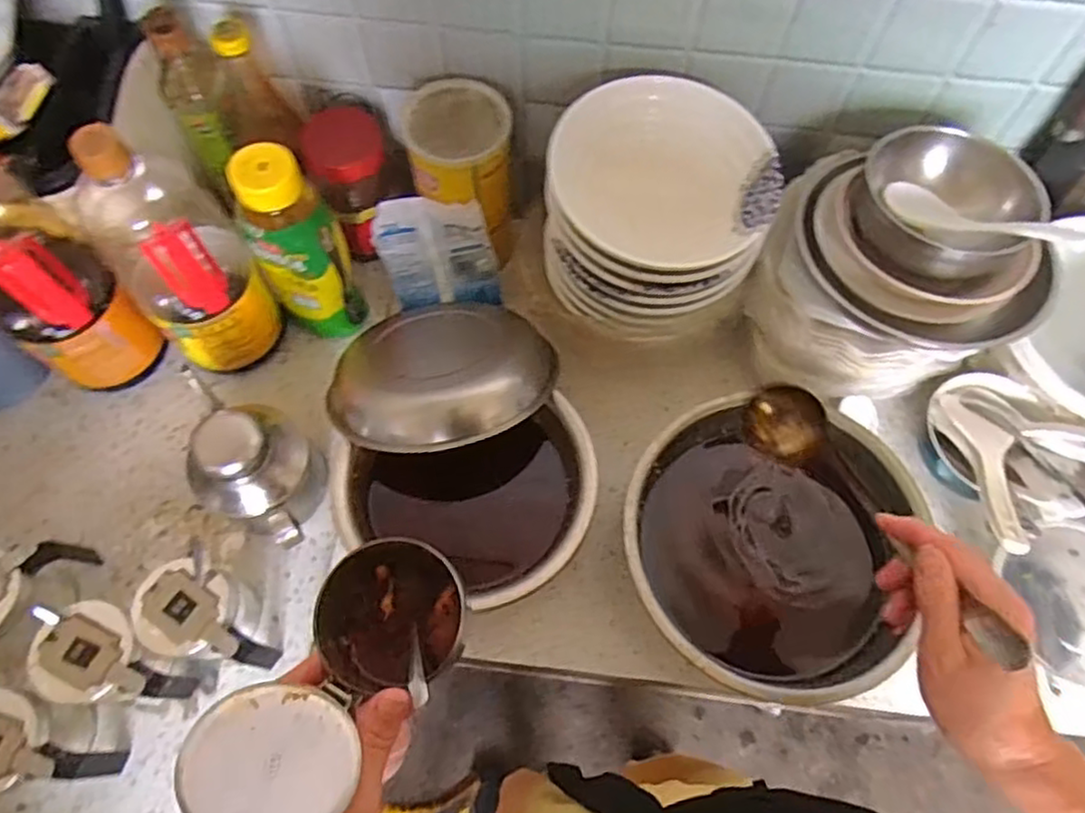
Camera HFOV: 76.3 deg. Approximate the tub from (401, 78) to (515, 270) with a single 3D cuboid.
[{"bbox_3d":[-0.076,-0.241,0.706,0.106,0.145,0.102,20,66,7],"label":"tub"}]

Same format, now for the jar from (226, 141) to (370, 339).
[{"bbox_3d":[-0.231,-0.144,0.673,0.083,0.235,0.061,-29,69,-14],"label":"jar"}]

